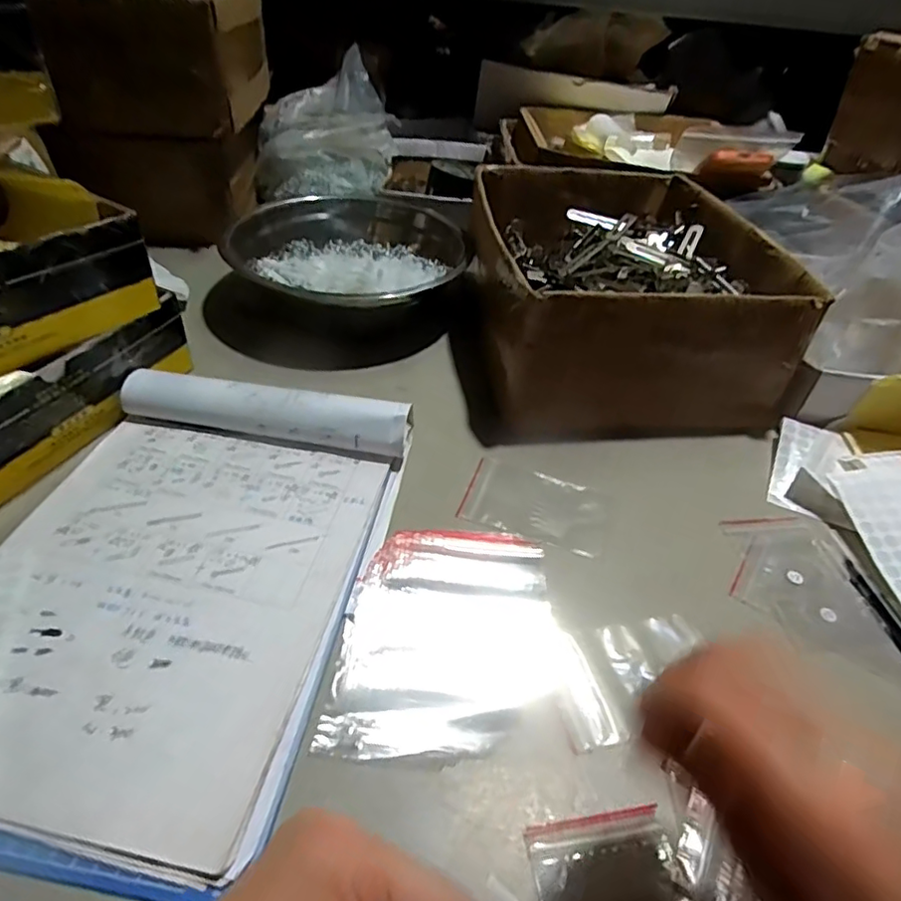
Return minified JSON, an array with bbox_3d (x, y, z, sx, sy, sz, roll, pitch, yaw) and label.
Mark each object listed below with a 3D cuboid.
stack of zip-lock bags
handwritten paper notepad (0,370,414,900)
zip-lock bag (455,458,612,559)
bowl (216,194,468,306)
[{"bbox_3d":[0.003,0.107,0.352,0.125,0.011,0.151,8,42,2],"label":"stack of zip-lock bags"},{"bbox_3d":[-0.162,0.069,0.356,0.211,0.030,0.298,10,42,5],"label":"handwritten paper notepad"},{"bbox_3d":[0.065,0.042,0.446,0.104,0.005,0.068,17,46,11],"label":"zip-lock bag"},{"bbox_3d":[-0.104,-0.197,0.623,0.202,0.069,0.208,3,42,-3],"label":"bowl"}]

